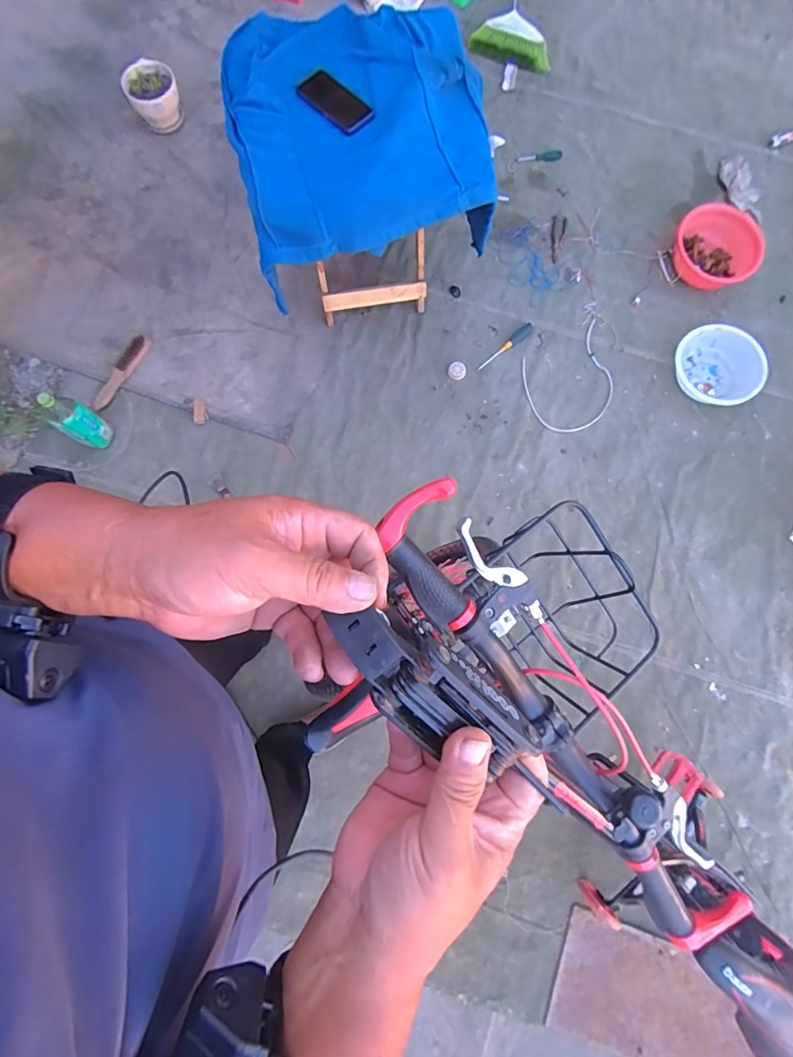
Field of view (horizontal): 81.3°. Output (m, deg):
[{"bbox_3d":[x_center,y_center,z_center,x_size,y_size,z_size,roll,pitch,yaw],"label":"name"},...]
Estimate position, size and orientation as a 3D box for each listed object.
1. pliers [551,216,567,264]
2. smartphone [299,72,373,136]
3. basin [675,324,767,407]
[{"bbox_3d":[0.479,-0.869,1.386,0.044,0.027,0.138,13,79,4],"label":"pliers"},{"bbox_3d":[-0.117,-0.844,0.916,0.160,0.017,0.077,39,83,3],"label":"smartphone"},{"bbox_3d":[0.905,-0.461,1.289,0.195,0.083,0.208,0,78,1],"label":"basin"}]

